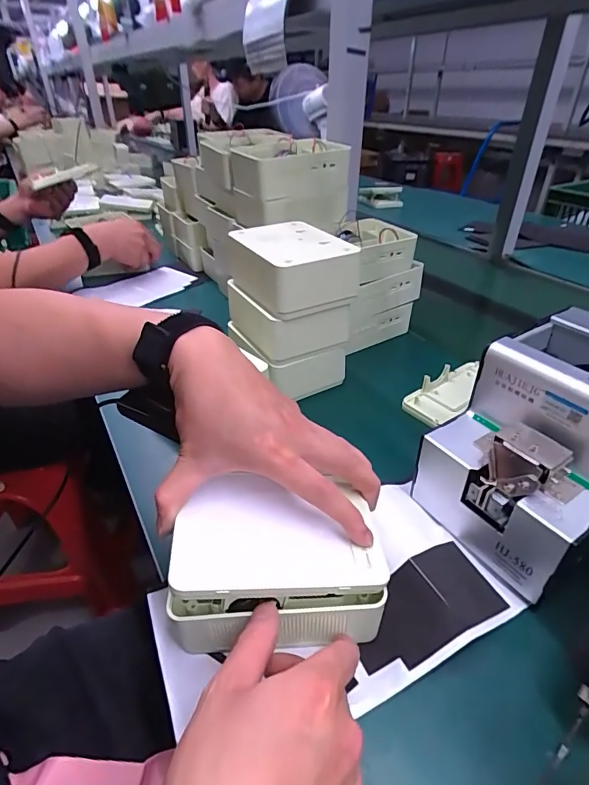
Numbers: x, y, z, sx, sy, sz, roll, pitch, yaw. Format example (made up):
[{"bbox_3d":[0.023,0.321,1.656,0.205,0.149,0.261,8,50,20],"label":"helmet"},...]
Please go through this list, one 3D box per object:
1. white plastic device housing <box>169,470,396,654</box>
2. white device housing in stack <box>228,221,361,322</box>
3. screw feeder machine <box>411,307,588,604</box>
[{"bbox_3d":[-0.010,0.108,0.291,0.130,0.052,0.097,0,35,1],"label":"white plastic device housing"},{"bbox_3d":[-0.005,-0.142,0.494,0.099,0.062,0.130,-17,38,-21],"label":"white device housing in stack"},{"bbox_3d":[0.203,0.040,0.346,0.164,0.149,0.122,-23,41,-28],"label":"screw feeder machine"}]

